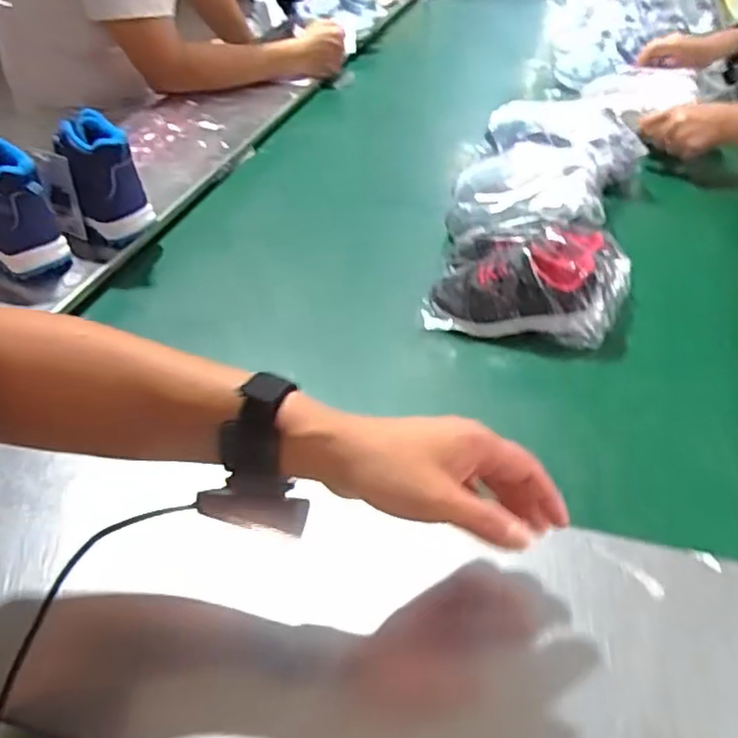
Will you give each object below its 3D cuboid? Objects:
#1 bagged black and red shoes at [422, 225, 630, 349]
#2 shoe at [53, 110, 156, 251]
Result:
[{"bbox_3d":[0.182,-0.109,0.766,0.201,0.080,0.164,11,42,16],"label":"bagged black and red shoes"},{"bbox_3d":[-0.321,-0.230,0.846,0.086,0.155,0.070,15,43,19],"label":"shoe"}]

